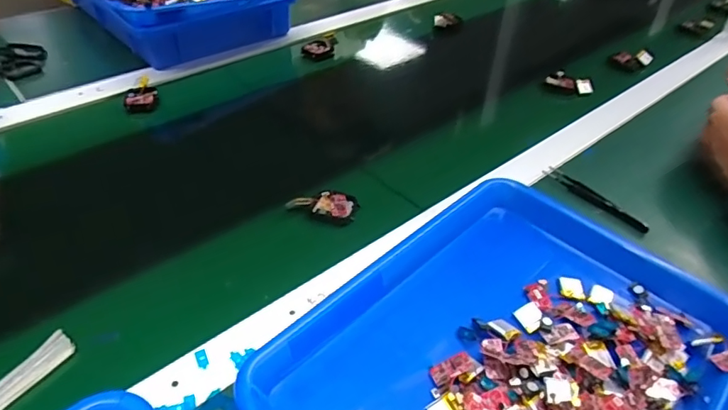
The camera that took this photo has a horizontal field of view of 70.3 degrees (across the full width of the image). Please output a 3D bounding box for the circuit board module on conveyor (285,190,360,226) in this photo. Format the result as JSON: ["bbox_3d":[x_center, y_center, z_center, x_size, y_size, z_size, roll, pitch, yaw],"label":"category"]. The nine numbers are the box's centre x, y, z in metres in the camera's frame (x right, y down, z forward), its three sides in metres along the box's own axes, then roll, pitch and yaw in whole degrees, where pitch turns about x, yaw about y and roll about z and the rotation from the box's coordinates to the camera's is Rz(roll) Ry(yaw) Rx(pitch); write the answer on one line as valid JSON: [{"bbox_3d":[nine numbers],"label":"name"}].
[{"bbox_3d":[-0.038,-0.003,0.510,0.063,0.012,0.037,15,43,12],"label":"circuit board module on conveyor"}]

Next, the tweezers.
[{"bbox_3d":[0.243,-0.008,0.548,0.018,0.011,0.121,-22,48,-27],"label":"tweezers"}]

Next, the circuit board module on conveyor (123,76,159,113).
[{"bbox_3d":[-0.277,-0.135,0.640,0.040,0.022,0.053,-15,45,-20],"label":"circuit board module on conveyor"}]

